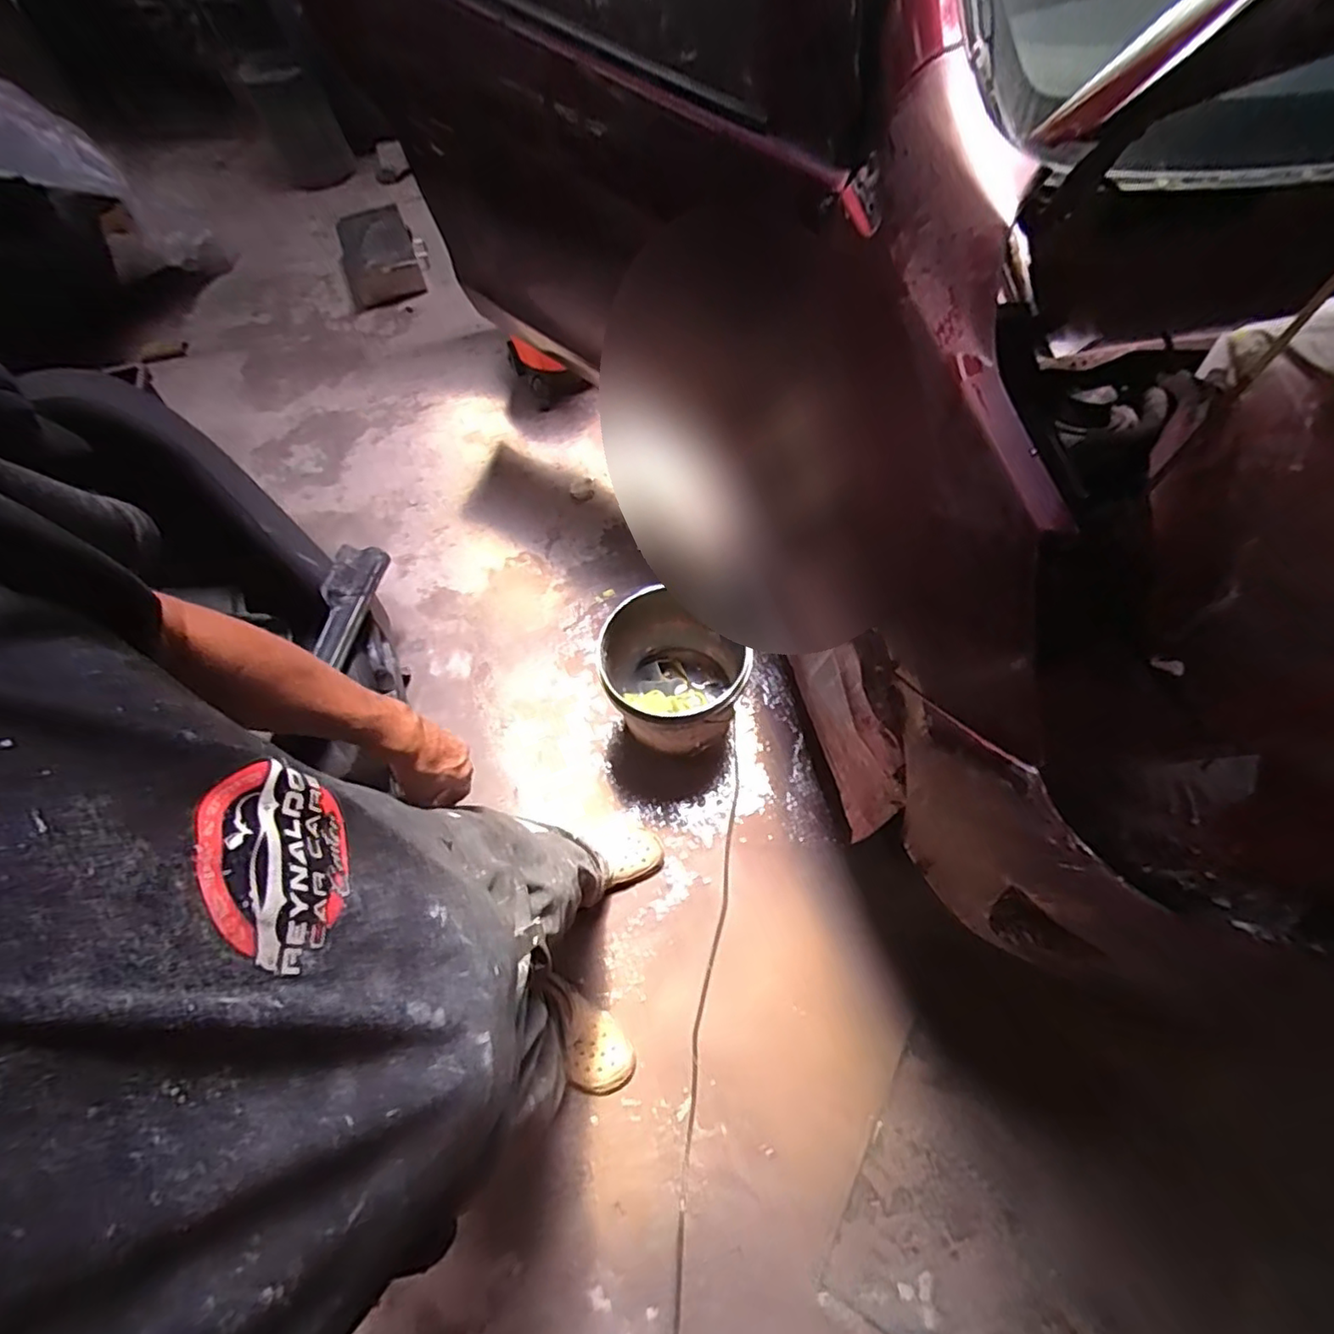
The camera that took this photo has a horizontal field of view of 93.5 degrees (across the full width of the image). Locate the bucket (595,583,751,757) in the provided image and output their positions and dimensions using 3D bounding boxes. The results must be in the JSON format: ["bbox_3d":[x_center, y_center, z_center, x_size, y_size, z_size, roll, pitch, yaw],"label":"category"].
[{"bbox_3d":[0.020,0.033,1.382,0.288,0.325,0.292,-1,62,2],"label":"bucket"}]

